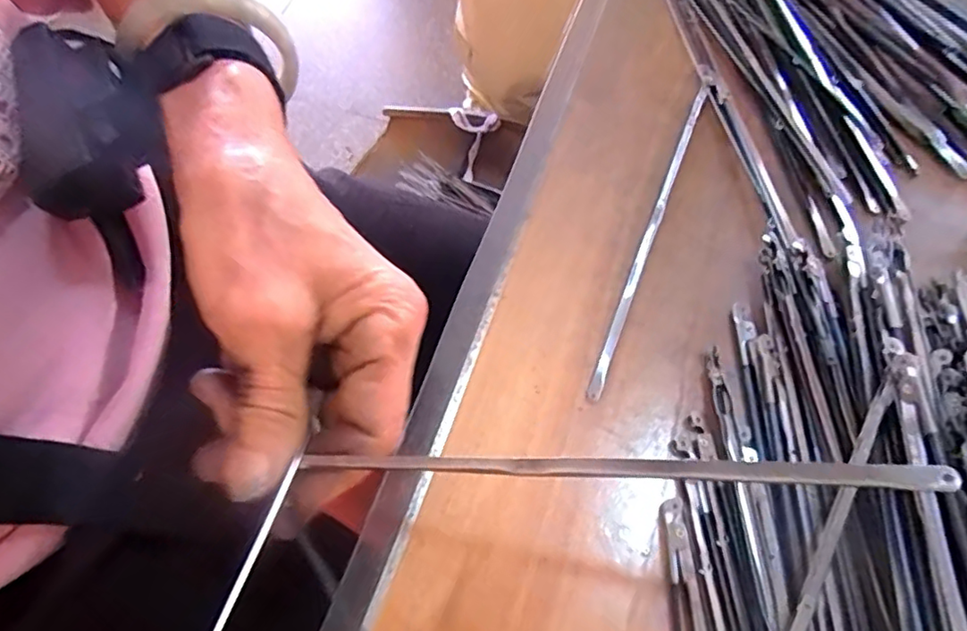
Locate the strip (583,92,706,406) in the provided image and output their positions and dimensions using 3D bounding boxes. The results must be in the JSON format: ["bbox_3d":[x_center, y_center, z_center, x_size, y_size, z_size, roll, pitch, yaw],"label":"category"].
[{"bbox_3d":[0.076,-0.040,0.268,0.005,0.008,0.172,20,65,12],"label":"strip"}]

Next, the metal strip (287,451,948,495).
[{"bbox_3d":[0.024,0.039,0.156,0.158,0.004,0.005,-5,61,24],"label":"metal strip"}]

